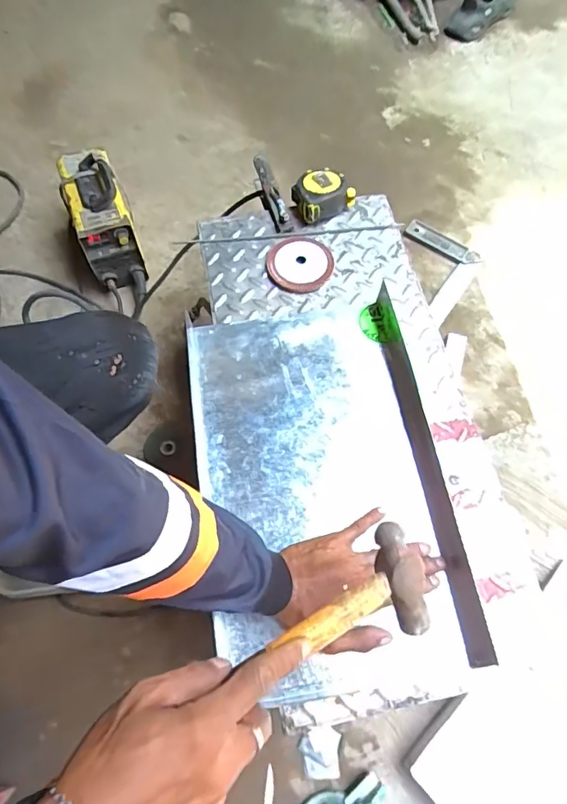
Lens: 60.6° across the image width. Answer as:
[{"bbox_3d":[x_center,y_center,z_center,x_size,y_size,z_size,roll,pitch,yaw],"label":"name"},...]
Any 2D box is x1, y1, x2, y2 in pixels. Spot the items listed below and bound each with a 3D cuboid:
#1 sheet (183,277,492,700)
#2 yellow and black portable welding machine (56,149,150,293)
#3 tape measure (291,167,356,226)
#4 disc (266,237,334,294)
[{"bbox_3d":[0.042,0.068,0.579,0.278,0.027,0.479,-8,65,-3],"label":"sheet"},{"bbox_3d":[-0.377,-0.382,1.004,0.117,0.184,0.221,-21,66,-9],"label":"yellow and black portable welding machine"},{"bbox_3d":[0.057,-0.322,0.749,0.091,0.043,0.079,-27,67,-12],"label":"tape measure"},{"bbox_3d":[0.023,-0.195,0.688,0.091,0.011,0.090,0,65,1],"label":"disc"}]

